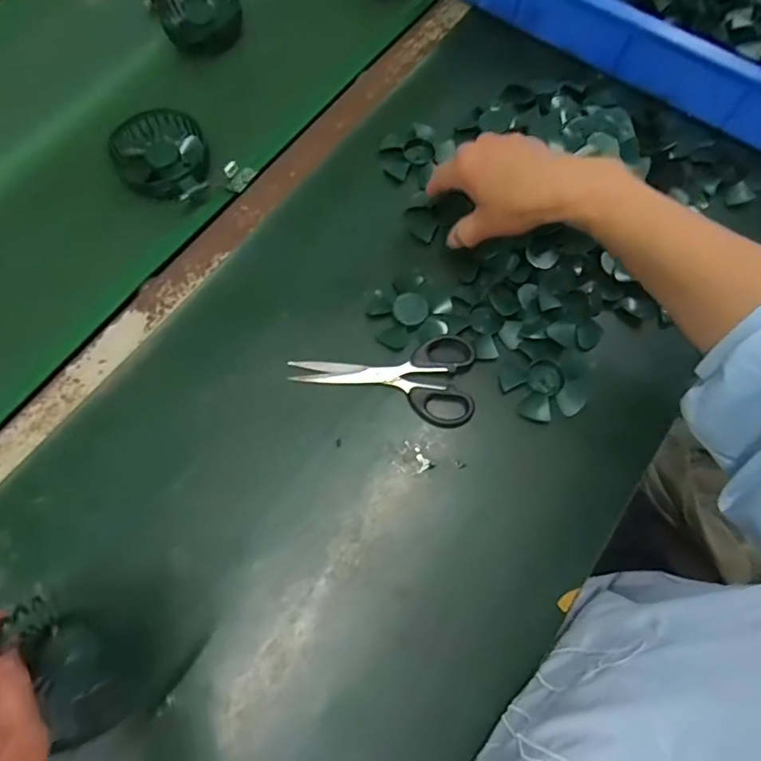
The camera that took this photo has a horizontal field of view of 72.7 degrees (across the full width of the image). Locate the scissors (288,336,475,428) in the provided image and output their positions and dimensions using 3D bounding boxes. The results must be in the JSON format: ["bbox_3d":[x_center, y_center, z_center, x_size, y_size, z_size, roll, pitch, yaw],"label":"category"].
[{"bbox_3d":[0.002,-0.002,0.429,0.149,0.009,0.074,3,70,0],"label":"scissors"}]

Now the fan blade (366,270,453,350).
[{"bbox_3d":[0.027,-0.060,0.453,0.069,0.010,0.067,0,70,-1],"label":"fan blade"}]

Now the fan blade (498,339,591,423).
[{"bbox_3d":[0.137,0.001,0.429,0.073,0.012,0.066,12,71,4],"label":"fan blade"}]

